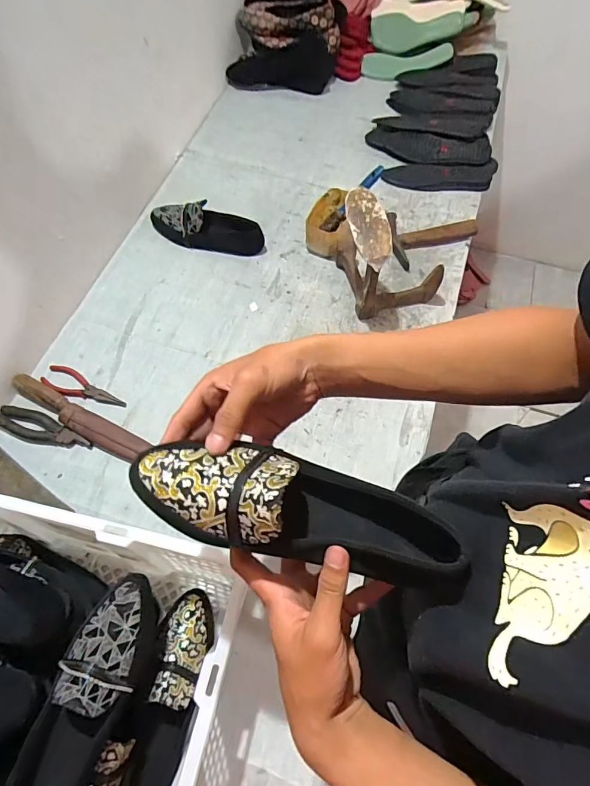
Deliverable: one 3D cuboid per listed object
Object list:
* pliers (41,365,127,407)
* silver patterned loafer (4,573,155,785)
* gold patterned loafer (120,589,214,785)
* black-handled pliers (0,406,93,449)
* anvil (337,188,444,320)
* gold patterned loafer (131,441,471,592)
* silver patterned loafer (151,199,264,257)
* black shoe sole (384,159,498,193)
[{"bbox_3d":[-0.360,-0.004,0.725,0.150,0.013,0.045,25,67,12],"label":"pliers"},{"bbox_3d":[-0.215,0.321,0.435,0.086,0.085,0.253,22,66,10],"label":"silver patterned loafer"},{"bbox_3d":[-0.155,0.367,0.502,0.070,0.079,0.239,14,65,7],"label":"gold patterned loafer"},{"bbox_3d":[-0.409,0.061,0.688,0.162,0.019,0.047,19,66,9],"label":"black-handled pliers"},{"bbox_3d":[0.162,-0.259,0.745,0.158,0.185,0.159,-17,65,-8],"label":"anvil"},{"bbox_3d":[0.000,0.081,0.313,0.240,0.063,0.075,14,66,1],"label":"gold patterned loafer"},{"bbox_3d":[-0.178,-0.337,0.863,0.241,0.062,0.080,12,65,6],"label":"silver patterned loafer"},{"bbox_3d":[0.319,-0.488,0.942,0.235,0.031,0.076,4,64,2],"label":"black shoe sole"}]

